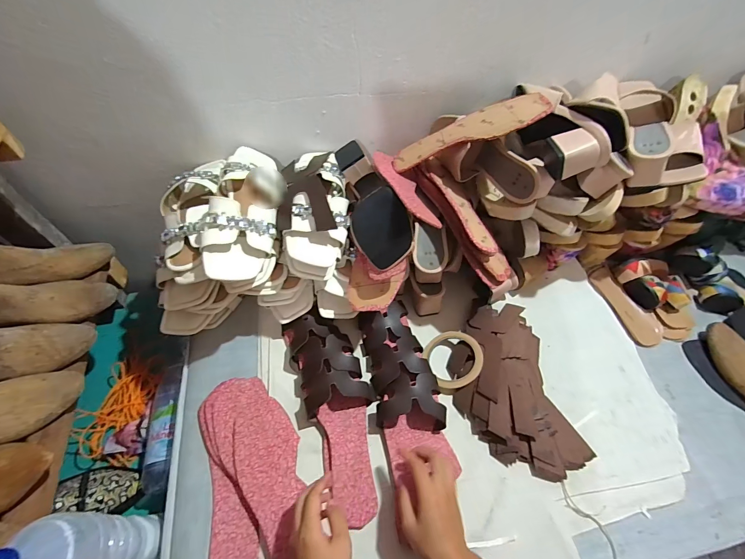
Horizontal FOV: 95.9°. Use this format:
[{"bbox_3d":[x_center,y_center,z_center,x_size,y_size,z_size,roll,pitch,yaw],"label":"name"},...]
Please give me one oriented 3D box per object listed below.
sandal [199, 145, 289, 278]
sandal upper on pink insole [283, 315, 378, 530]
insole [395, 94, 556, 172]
[{"bbox_3d":[-0.190,-0.118,0.503,0.097,0.059,0.267,-1,56,-3],"label":"sandal"},{"bbox_3d":[-0.054,0.185,0.508,0.101,0.056,0.303,-15,63,-12],"label":"sandal upper on pink insole"},{"bbox_3d":[0.144,-0.233,0.533,0.239,0.009,0.085,-12,51,28],"label":"insole"}]

